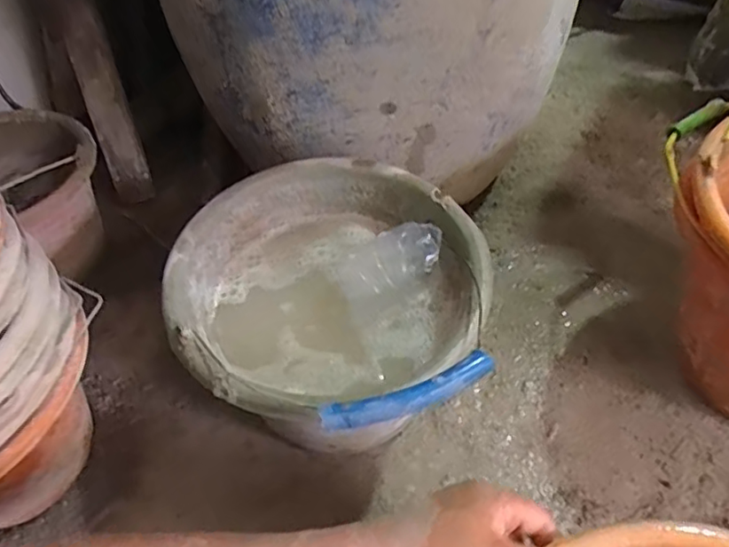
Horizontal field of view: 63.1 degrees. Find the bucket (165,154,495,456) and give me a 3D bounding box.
[{"bbox_3d":[-0.028,0.037,0.568,0.278,0.191,0.281,-3,50,3],"label":"bucket"}]

